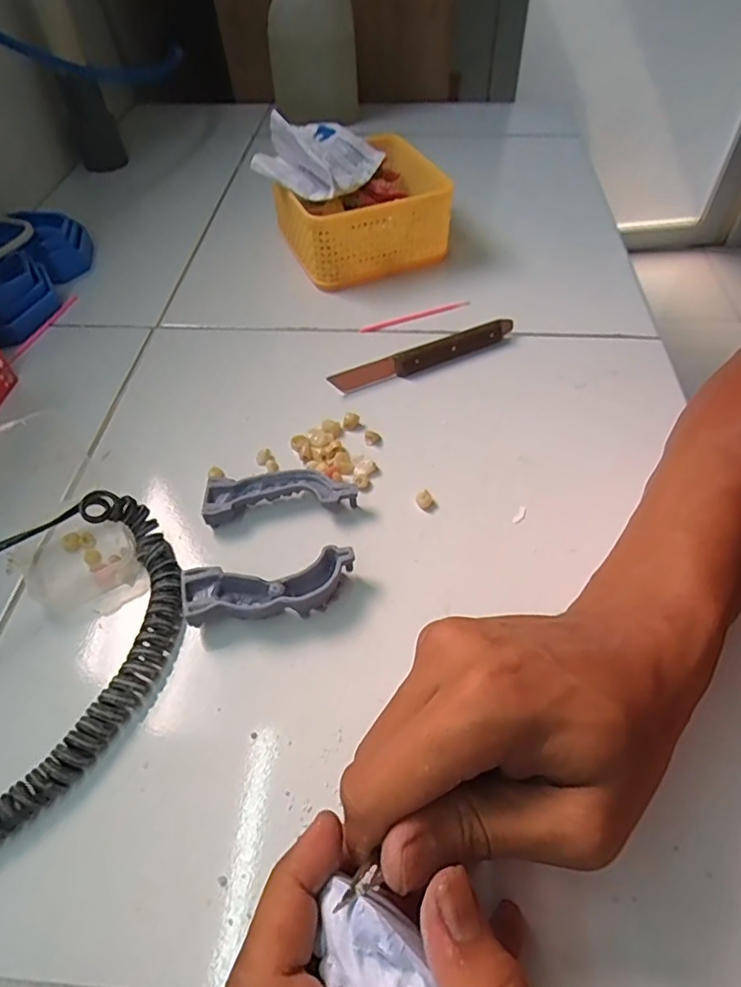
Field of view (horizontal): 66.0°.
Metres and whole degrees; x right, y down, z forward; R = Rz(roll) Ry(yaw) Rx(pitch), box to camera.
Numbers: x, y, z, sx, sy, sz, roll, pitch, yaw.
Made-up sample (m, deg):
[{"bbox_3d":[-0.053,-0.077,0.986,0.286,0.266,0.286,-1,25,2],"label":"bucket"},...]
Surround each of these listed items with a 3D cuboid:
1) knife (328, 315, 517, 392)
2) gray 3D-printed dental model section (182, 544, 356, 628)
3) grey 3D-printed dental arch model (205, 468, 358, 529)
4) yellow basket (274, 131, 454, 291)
[{"bbox_3d":[0.043,-0.105,0.429,0.151,0.015,0.021,-22,55,-15],"label":"knife"},{"bbox_3d":[-0.051,0.051,0.297,0.086,0.022,0.030,-10,52,-7],"label":"gray 3D-printed dental model section"},{"bbox_3d":[-0.053,0.001,0.338,0.087,0.016,0.031,-3,52,-2],"label":"grey 3D-printed dental arch model"},{"bbox_3d":[-0.011,-0.251,0.514,0.136,0.071,0.120,-23,55,-16],"label":"yellow basket"}]

